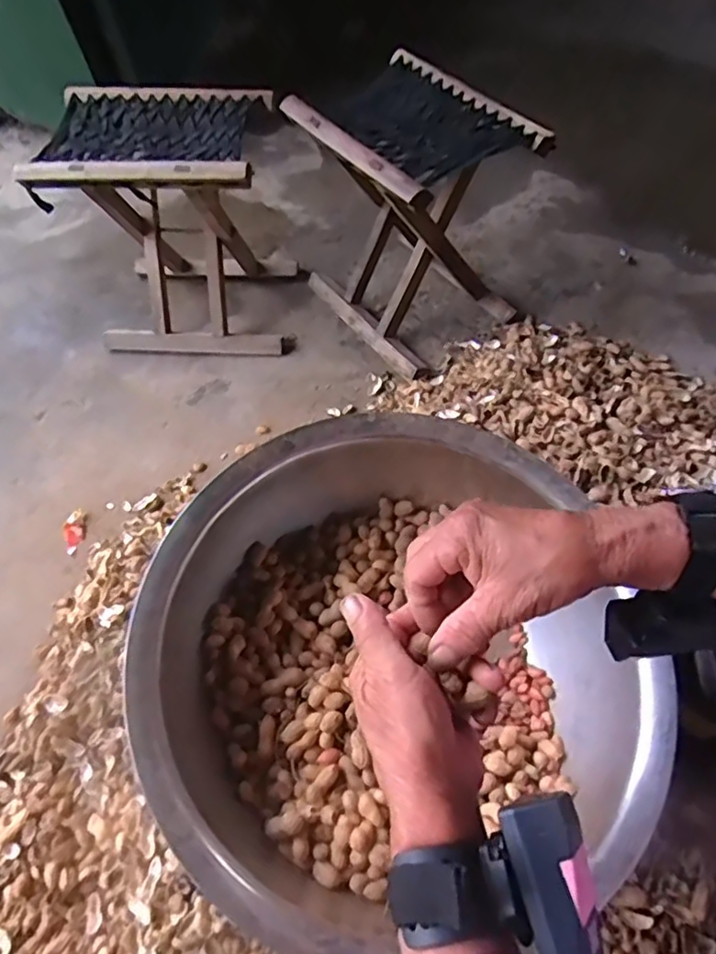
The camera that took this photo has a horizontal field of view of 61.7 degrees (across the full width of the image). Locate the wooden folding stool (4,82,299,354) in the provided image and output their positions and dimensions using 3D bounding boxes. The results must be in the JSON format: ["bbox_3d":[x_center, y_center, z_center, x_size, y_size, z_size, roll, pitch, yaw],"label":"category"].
[{"bbox_3d":[-0.282,-0.396,0.965,0.321,0.338,0.254,1,61,2],"label":"wooden folding stool"}]

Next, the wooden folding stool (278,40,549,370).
[{"bbox_3d":[0.075,-0.399,0.940,0.213,0.332,0.332,-34,66,-17],"label":"wooden folding stool"}]

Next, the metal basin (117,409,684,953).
[{"bbox_3d":[0.026,0.161,0.570,0.417,0.160,0.415,-2,58,4],"label":"metal basin"}]

